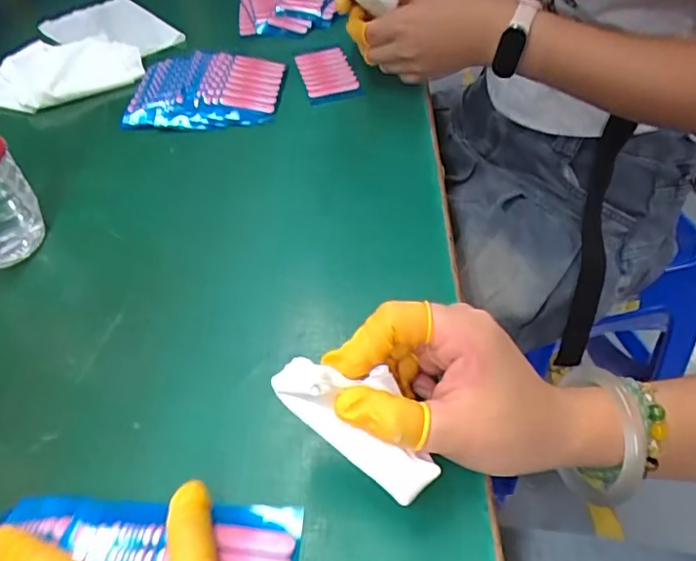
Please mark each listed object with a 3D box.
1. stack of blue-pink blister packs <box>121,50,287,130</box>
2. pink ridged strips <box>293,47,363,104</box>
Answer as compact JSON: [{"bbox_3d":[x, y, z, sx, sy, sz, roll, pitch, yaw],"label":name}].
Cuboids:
[{"bbox_3d":[-0.143,-0.193,0.566,0.147,0.027,0.115,0,47,6],"label":"stack of blue-pink blister packs"},{"bbox_3d":[-0.020,-0.209,0.575,0.051,0.013,0.088,-13,47,-5],"label":"pink ridged strips"}]

